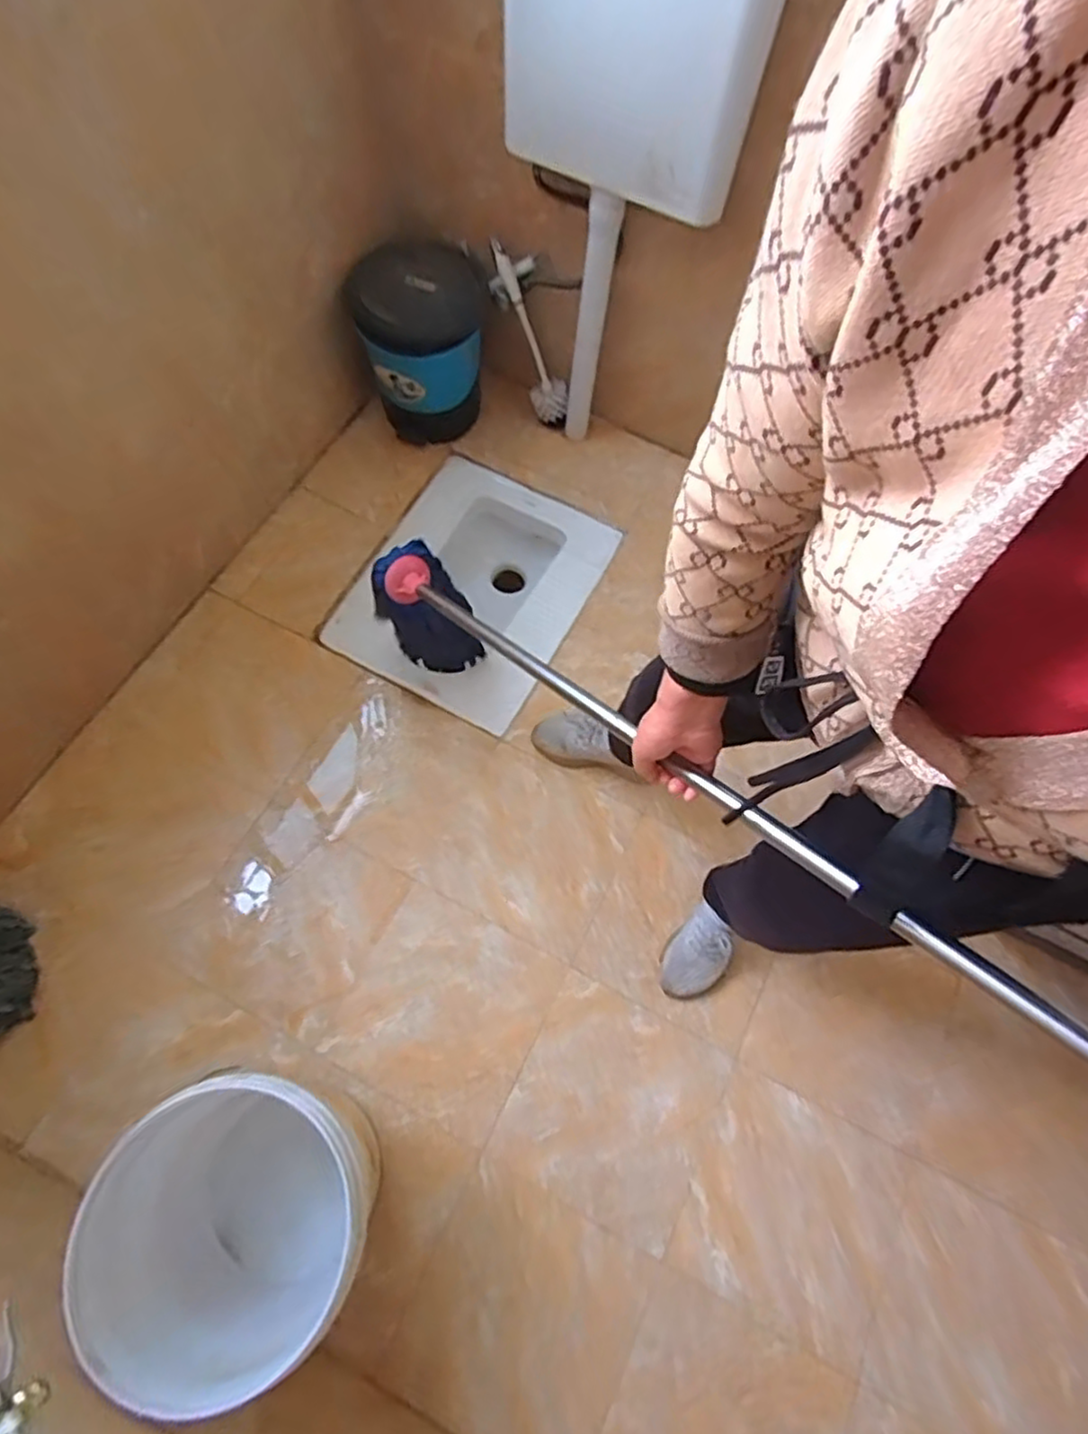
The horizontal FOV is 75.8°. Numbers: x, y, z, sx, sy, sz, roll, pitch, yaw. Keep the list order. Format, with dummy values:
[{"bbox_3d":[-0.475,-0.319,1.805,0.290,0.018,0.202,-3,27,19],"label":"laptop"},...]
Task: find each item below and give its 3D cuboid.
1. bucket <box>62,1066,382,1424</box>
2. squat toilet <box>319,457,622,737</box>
[{"bbox_3d":[-0.353,0.604,0.854,0.288,0.320,0.283,4,66,-9],"label":"bucket"},{"bbox_3d":[-0.149,-0.251,1.506,0.430,0.224,0.522,30,64,3],"label":"squat toilet"}]

